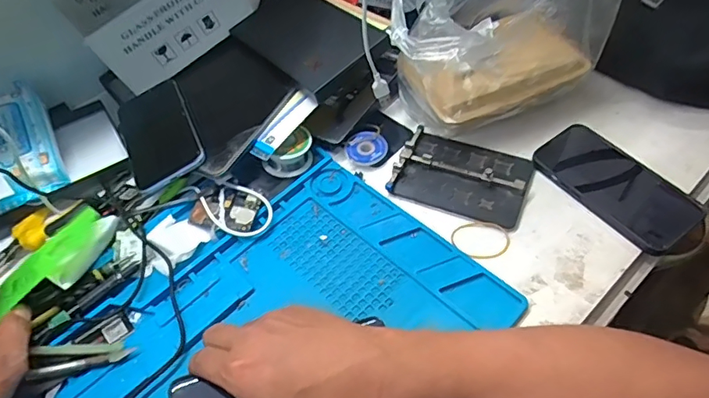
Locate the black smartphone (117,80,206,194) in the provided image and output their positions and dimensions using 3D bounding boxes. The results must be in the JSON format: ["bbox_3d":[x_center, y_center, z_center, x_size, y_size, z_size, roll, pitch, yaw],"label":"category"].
[{"bbox_3d":[-0.207,-0.070,0.522,0.075,0.007,0.144,-32,55,-2],"label":"black smartphone"}]

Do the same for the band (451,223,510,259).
[{"bbox_3d":[0.117,0.039,0.460,0.053,0.007,0.039,5,57,10],"label":"band"}]

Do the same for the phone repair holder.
[{"bbox_3d":[0.109,-0.026,0.499,0.128,0.015,0.091,19,59,16],"label":"phone repair holder"}]

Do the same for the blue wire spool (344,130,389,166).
[{"bbox_3d":[0.013,-0.055,0.531,0.043,0.009,0.042,-2,55,3],"label":"blue wire spool"}]

